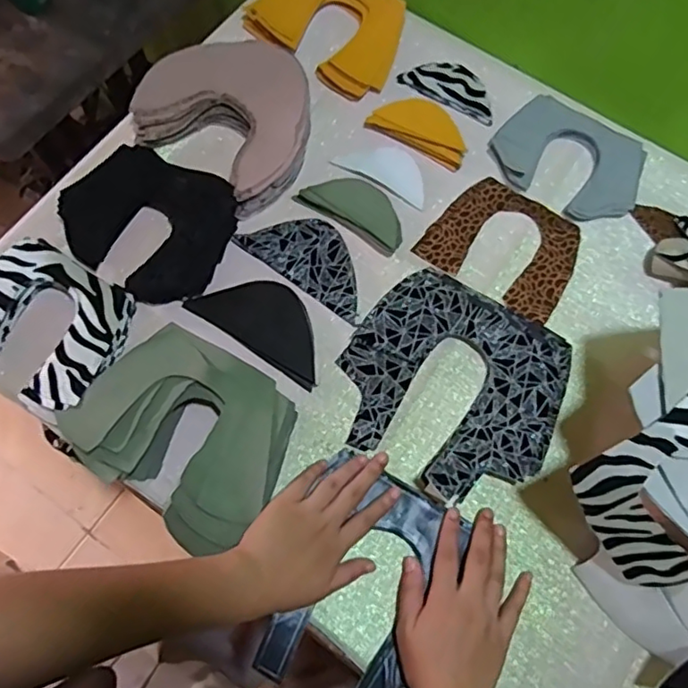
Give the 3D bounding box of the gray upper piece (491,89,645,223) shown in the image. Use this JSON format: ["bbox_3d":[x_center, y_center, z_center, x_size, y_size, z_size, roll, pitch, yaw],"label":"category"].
[{"bbox_3d":[0.241,-0.197,0.623,0.154,0.011,0.111,34,76,11],"label":"gray upper piece"}]

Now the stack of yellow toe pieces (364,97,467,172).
[{"bbox_3d":[0.087,-0.238,0.635,0.109,0.007,0.064,28,75,10],"label":"stack of yellow toe pieces"}]

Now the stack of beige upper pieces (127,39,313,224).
[{"bbox_3d":[-0.114,-0.245,0.620,0.176,0.042,0.172,30,75,10],"label":"stack of beige upper pieces"}]

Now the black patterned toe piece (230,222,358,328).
[{"bbox_3d":[-0.029,-0.087,0.589,0.144,0.004,0.071,35,76,11],"label":"black patterned toe piece"}]

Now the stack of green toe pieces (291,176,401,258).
[{"bbox_3d":[0.013,-0.141,0.599,0.116,0.009,0.054,34,76,11],"label":"stack of green toe pieces"}]

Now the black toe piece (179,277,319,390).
[{"bbox_3d":[-0.073,-0.024,0.564,0.142,0.009,0.069,33,83,13],"label":"black toe piece"}]

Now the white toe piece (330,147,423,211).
[{"bbox_3d":[0.047,-0.188,0.625,0.098,0.008,0.053,27,74,9],"label":"white toe piece"}]

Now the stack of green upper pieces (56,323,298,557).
[{"bbox_3d":[-0.132,0.074,0.506,0.176,0.054,0.140,35,76,11],"label":"stack of green upper pieces"}]

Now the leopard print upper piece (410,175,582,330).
[{"bbox_3d":[0.166,-0.103,0.601,0.146,0.004,0.122,33,75,11],"label":"leopard print upper piece"}]

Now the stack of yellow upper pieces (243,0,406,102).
[{"bbox_3d":[-0.013,-0.366,0.664,0.168,0.030,0.128,36,76,12],"label":"stack of yellow upper pieces"}]

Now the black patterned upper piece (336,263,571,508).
[{"bbox_3d":[0.099,0.034,0.532,0.197,0.038,0.183,0,72,1],"label":"black patterned upper piece"}]

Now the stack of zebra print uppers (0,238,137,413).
[{"bbox_3d":[-0.280,-0.019,0.545,0.154,0.034,0.132,30,75,10],"label":"stack of zebra print uppers"}]

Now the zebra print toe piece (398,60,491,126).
[{"bbox_3d":[0.122,-0.291,0.659,0.113,0.010,0.051,30,75,10],"label":"zebra print toe piece"}]

